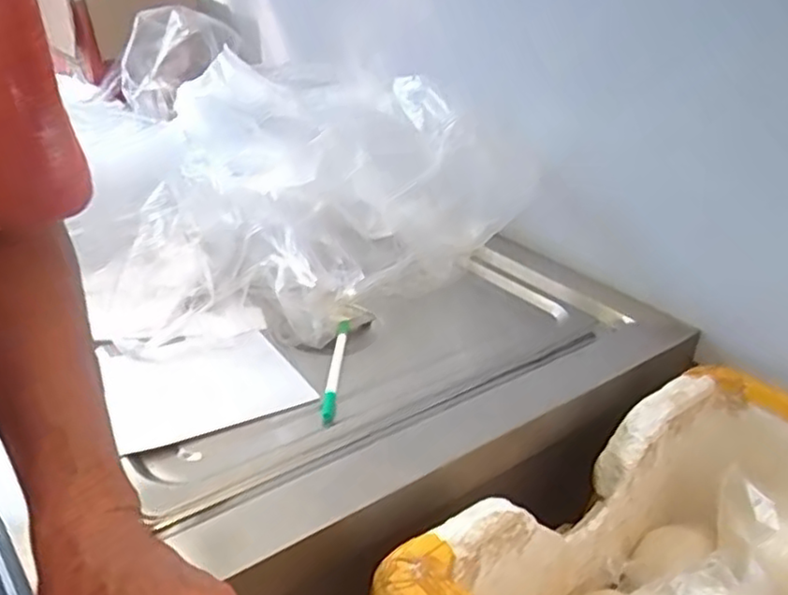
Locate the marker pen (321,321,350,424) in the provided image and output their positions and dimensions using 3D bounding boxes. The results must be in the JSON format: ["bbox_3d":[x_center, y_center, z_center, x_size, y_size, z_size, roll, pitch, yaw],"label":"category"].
[{"bbox_3d":[-0.054,0.064,0.658,0.012,0.010,0.167,6,27,-1],"label":"marker pen"}]

